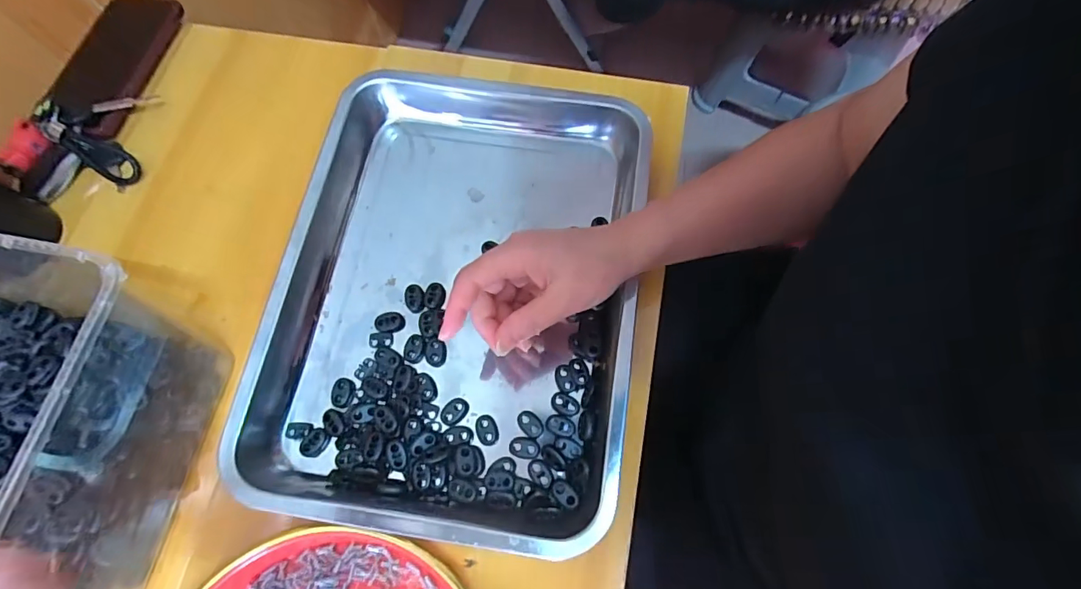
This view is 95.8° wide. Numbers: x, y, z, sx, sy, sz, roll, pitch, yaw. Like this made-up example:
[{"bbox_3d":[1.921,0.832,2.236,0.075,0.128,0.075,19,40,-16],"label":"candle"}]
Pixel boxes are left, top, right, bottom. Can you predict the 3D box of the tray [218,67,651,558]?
[{"bbox_3d":[-0.067,-0.009,0.389,0.282,0.050,0.358,7,71,4],"label":"tray"}]

